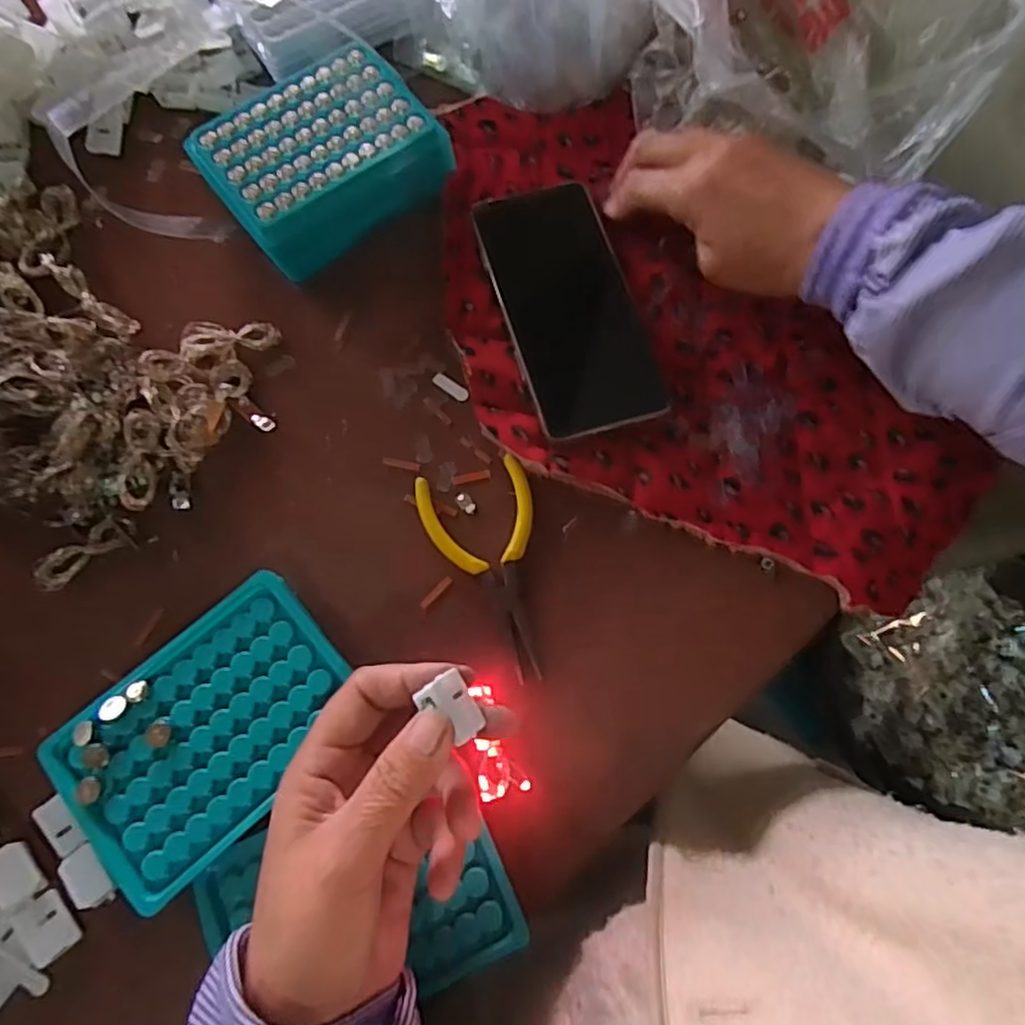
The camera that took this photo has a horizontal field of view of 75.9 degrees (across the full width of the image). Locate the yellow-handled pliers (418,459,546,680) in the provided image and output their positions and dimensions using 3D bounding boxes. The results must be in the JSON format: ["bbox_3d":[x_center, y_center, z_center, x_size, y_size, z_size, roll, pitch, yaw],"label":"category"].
[{"bbox_3d":[-0.006,0.029,0.357,0.061,0.006,0.119,-20,75,-6],"label":"yellow-handled pliers"}]

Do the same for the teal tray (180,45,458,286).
[{"bbox_3d":[-0.116,-0.217,0.407,0.130,0.038,0.108,-40,78,-11],"label":"teal tray"}]

